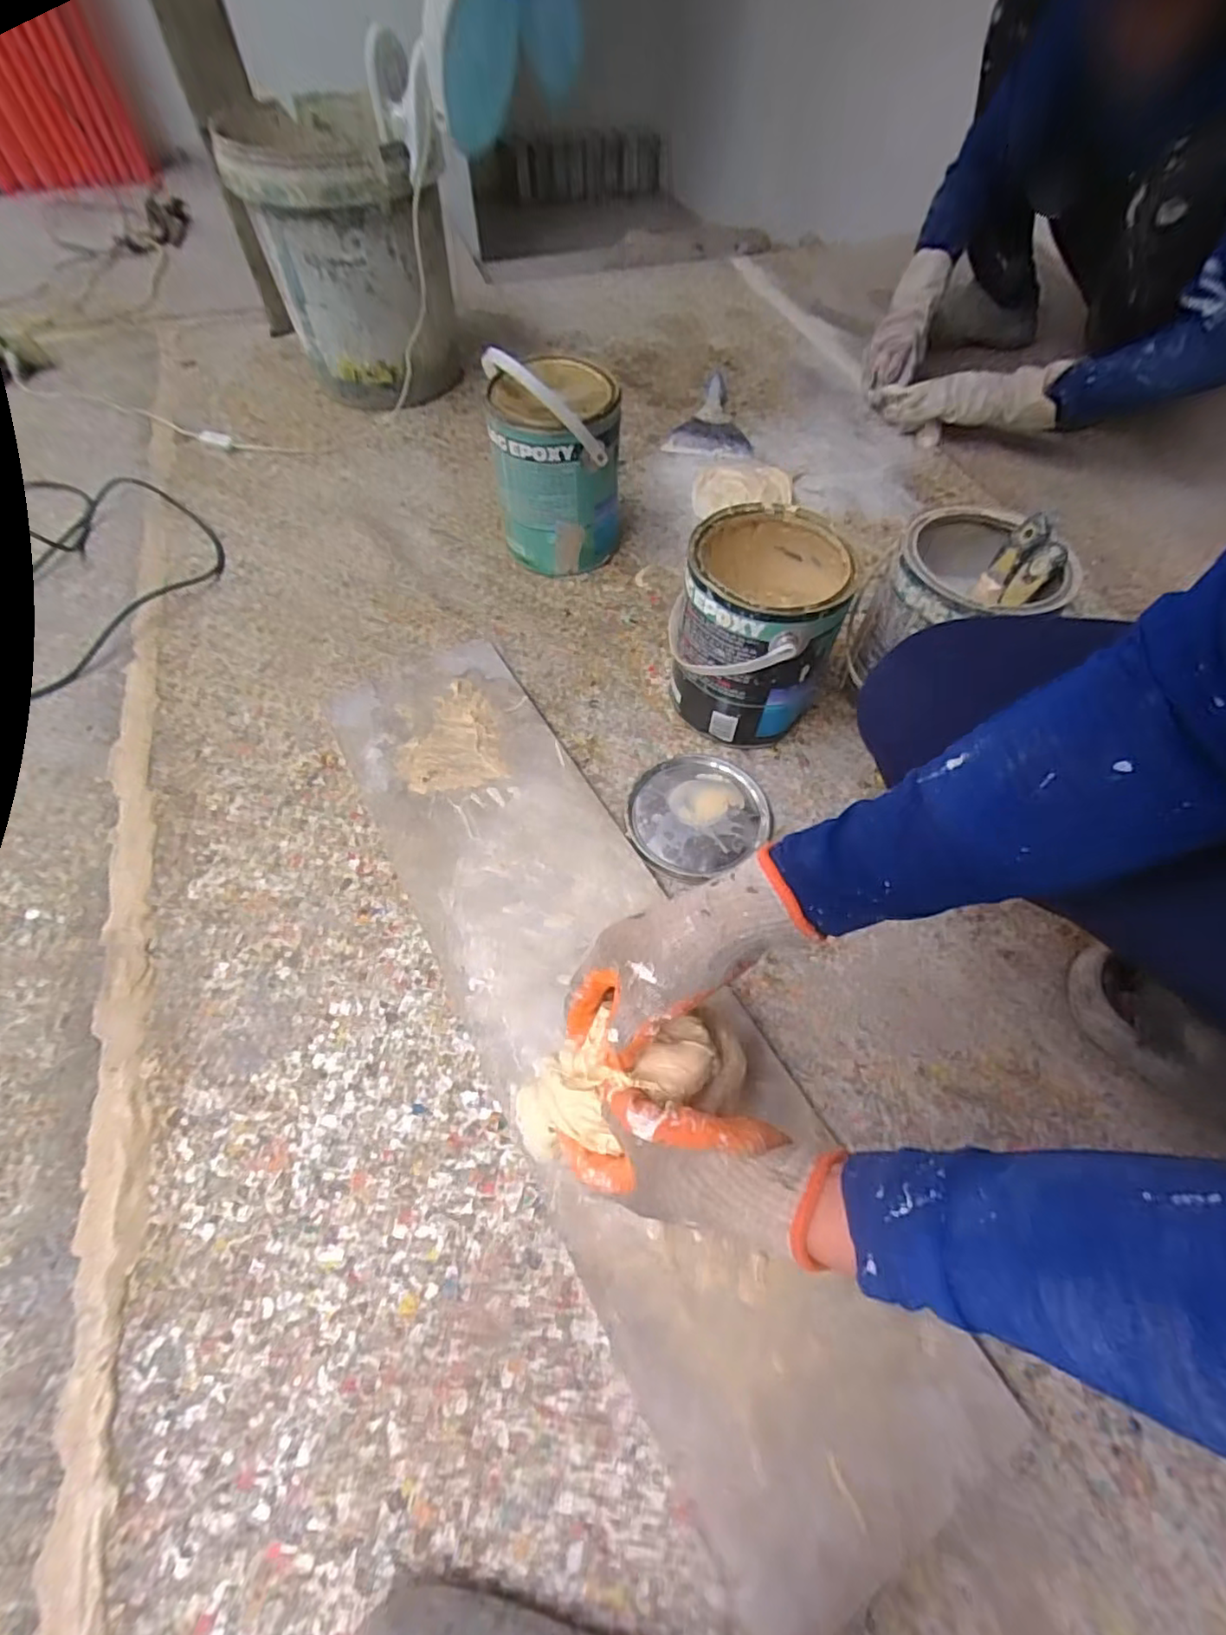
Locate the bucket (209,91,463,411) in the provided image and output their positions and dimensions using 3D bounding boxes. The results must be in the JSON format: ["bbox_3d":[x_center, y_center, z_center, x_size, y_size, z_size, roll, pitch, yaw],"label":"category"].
[{"bbox_3d":[-0.415,-0.911,1.023,0.272,0.334,0.346,-12,59,-7],"label":"bucket"}]

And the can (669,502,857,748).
[{"bbox_3d":[0.147,-0.196,0.671,0.155,0.191,0.161,0,59,0],"label":"can"}]

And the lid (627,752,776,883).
[{"bbox_3d":[0.088,-0.007,0.660,0.150,0.011,0.131,-28,63,-16],"label":"lid"}]

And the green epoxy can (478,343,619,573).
[{"bbox_3d":[-0.070,-0.455,0.809,0.153,0.234,0.145,-3,59,-2],"label":"green epoxy can"}]

